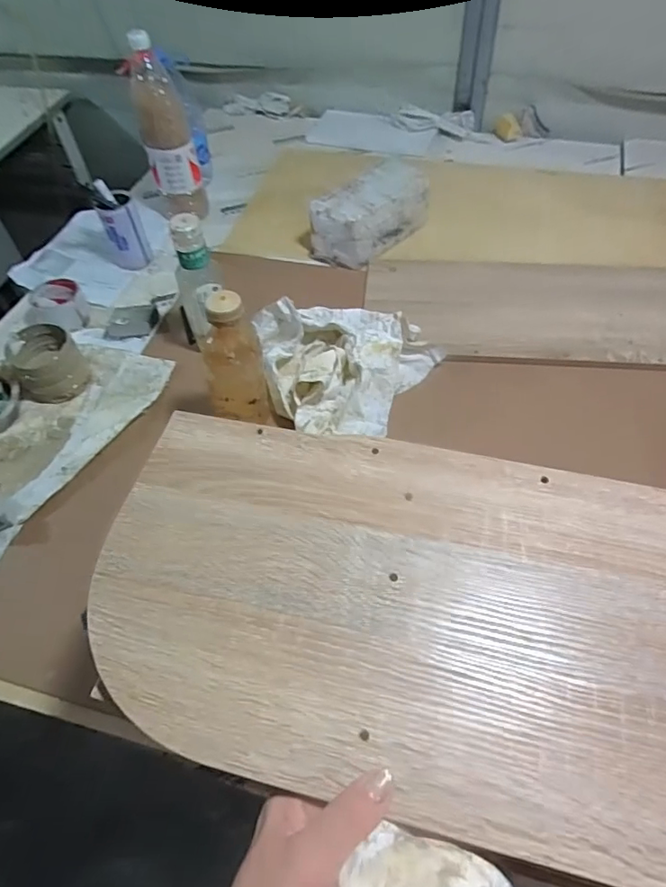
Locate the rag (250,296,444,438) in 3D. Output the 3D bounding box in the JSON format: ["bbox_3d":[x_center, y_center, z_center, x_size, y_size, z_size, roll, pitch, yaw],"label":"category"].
[{"bbox_3d":[0.029,-0.102,0.720,0.250,0.089,0.197,-7,53,-1],"label":"rag"}]

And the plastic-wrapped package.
[{"bbox_3d":[0.067,-0.410,0.941,0.101,0.099,0.219,38,64,27],"label":"plastic-wrapped package"}]

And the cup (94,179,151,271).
[{"bbox_3d":[-0.372,-0.383,0.933,0.065,0.125,0.057,-22,55,-12],"label":"cup"}]

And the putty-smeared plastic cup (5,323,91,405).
[{"bbox_3d":[-0.422,-0.121,0.778,0.093,0.067,0.105,-35,59,-20],"label":"putty-smeared plastic cup"}]

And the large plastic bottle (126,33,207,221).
[{"bbox_3d":[-0.304,-0.569,0.962,0.083,0.285,0.098,-13,54,-6],"label":"large plastic bottle"}]

